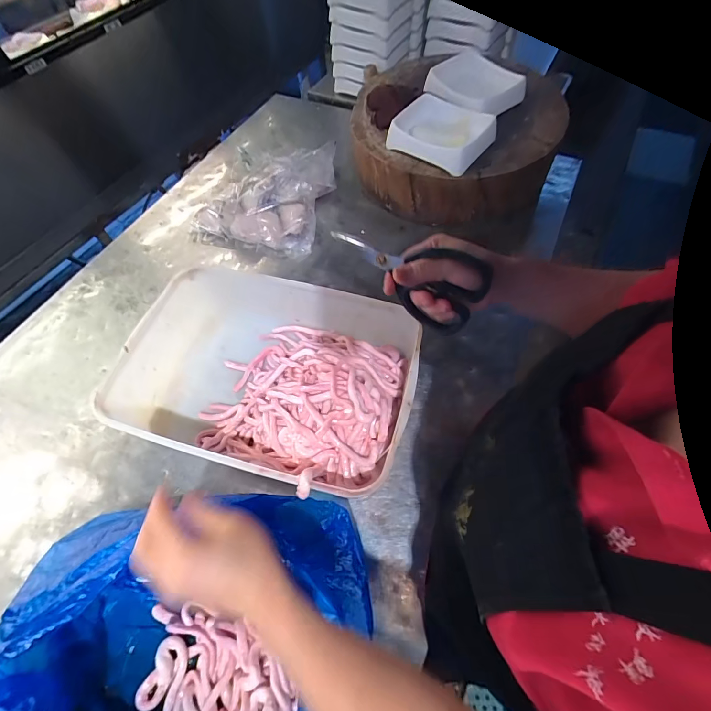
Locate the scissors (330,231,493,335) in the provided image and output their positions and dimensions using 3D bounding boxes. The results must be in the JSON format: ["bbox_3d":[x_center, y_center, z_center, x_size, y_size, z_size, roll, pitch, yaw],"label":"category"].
[{"bbox_3d":[0.052,-0.076,0.393,0.157,0.091,0.014,19,39,12],"label":"scissors"}]

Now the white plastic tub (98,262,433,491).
[{"bbox_3d":[-0.113,0.031,0.507,0.368,0.106,0.251,12,60,11],"label":"white plastic tub"}]

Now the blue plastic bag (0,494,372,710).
[{"bbox_3d":[-0.176,0.293,0.368,0.369,0.102,0.265,-4,59,1],"label":"blue plastic bag"}]

